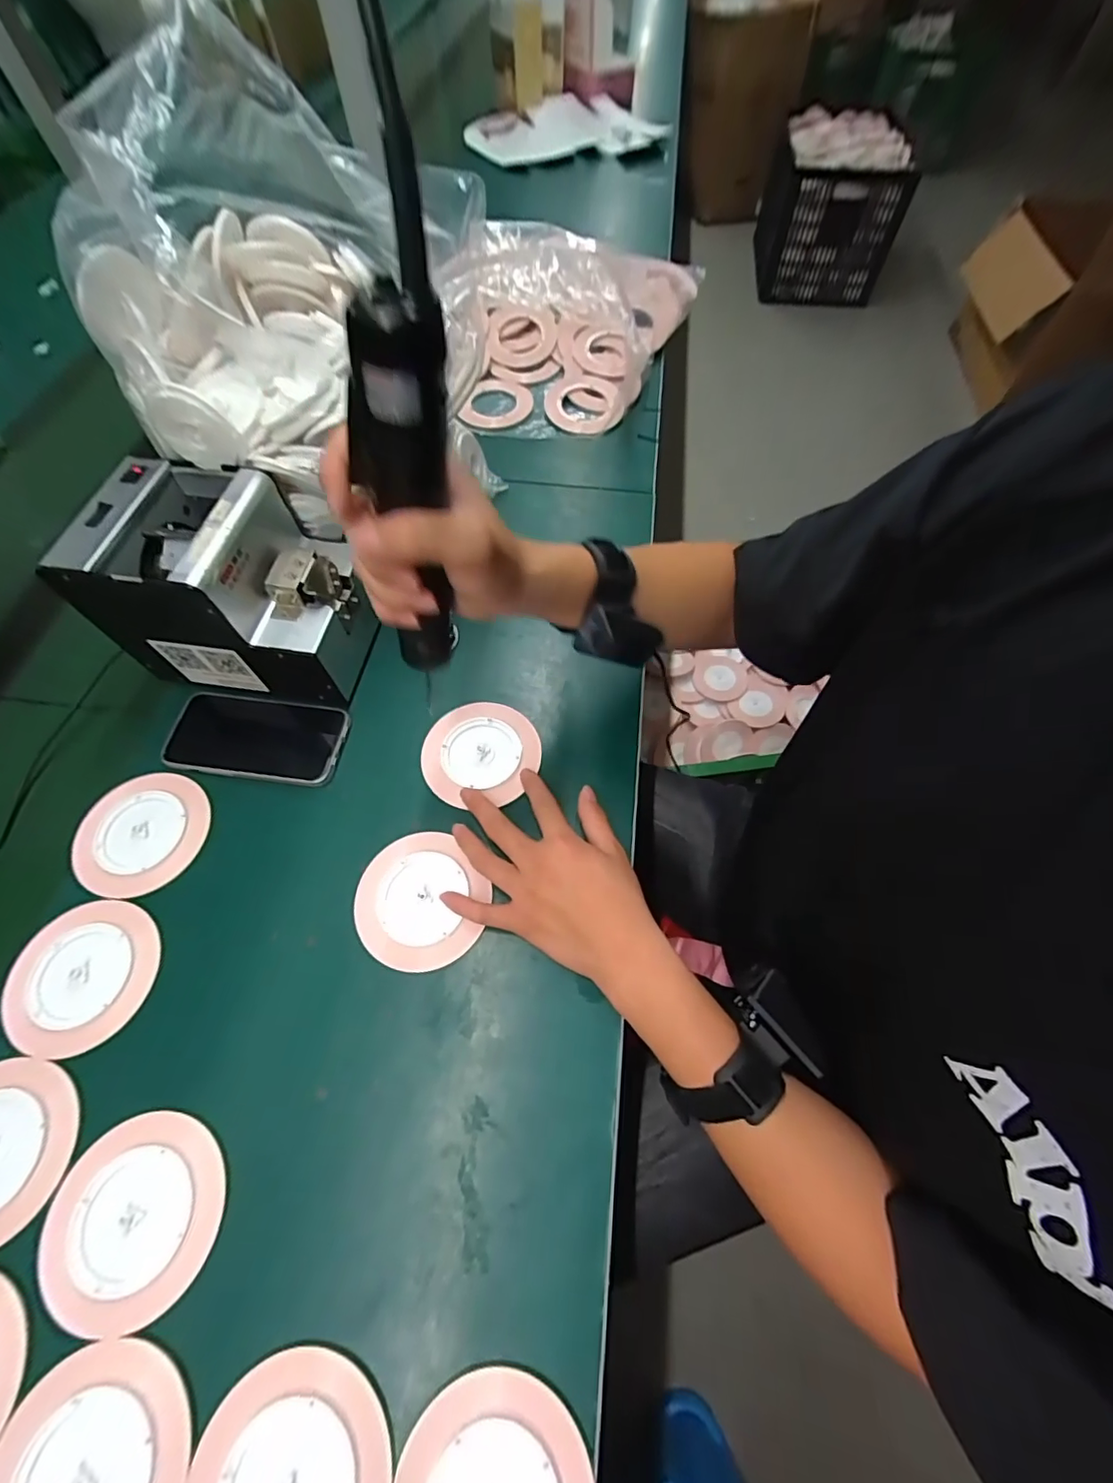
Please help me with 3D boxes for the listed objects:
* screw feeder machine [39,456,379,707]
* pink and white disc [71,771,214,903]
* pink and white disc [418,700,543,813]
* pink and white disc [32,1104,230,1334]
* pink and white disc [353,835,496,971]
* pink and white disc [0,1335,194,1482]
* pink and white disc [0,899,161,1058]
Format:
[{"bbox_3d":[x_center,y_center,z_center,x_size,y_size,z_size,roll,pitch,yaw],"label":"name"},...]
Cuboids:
[{"bbox_3d":[-0.262,-0.131,0.450,0.179,0.147,0.131,7,62,6],"label":"screw feeder machine"},{"bbox_3d":[-0.333,0.073,0.425,0.095,0.009,0.098,-1,62,1],"label":"pink and white disc"},{"bbox_3d":[-0.065,0.009,0.457,0.098,0.008,0.093,-1,62,1],"label":"pink and white disc"},{"bbox_3d":[-0.254,0.285,0.315,0.098,0.005,0.097,-1,62,1],"label":"pink and white disc"},{"bbox_3d":[-0.104,0.120,0.399,0.092,0.008,0.099,-39,68,-17],"label":"pink and white disc"},{"bbox_3d":[-0.240,0.376,0.266,0.097,0.005,0.096,-1,62,1],"label":"pink and white disc"},{"bbox_3d":[-0.339,0.167,0.376,0.091,0.011,0.098,-1,62,1],"label":"pink and white disc"}]

